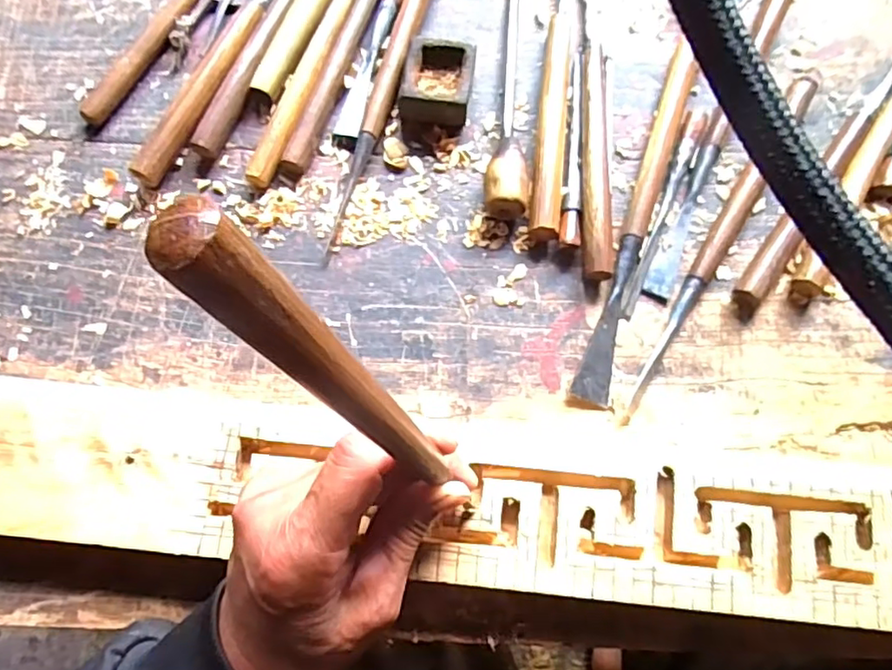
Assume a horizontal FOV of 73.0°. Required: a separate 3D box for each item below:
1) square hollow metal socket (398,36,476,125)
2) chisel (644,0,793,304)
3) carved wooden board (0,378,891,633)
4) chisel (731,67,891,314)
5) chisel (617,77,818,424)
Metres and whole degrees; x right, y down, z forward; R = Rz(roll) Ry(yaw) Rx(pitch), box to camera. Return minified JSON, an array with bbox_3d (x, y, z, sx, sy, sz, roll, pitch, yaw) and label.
[{"bbox_3d":[-0.005,-0.164,0.399,0.044,0.029,0.050,7,77,2],"label":"square hollow metal socket"},{"bbox_3d":[0.184,-0.138,0.395,0.018,0.019,0.252,25,78,6],"label":"chisel"},{"bbox_3d":[0.186,0.103,0.331,0.856,0.034,0.098,5,77,1],"label":"carved wooden board"},{"bbox_3d":[0.261,-0.121,0.393,0.019,0.017,0.262,37,79,8],"label":"chisel"},{"bbox_3d":[0.172,-0.058,0.378,0.017,0.015,0.256,30,78,7],"label":"chisel"}]

